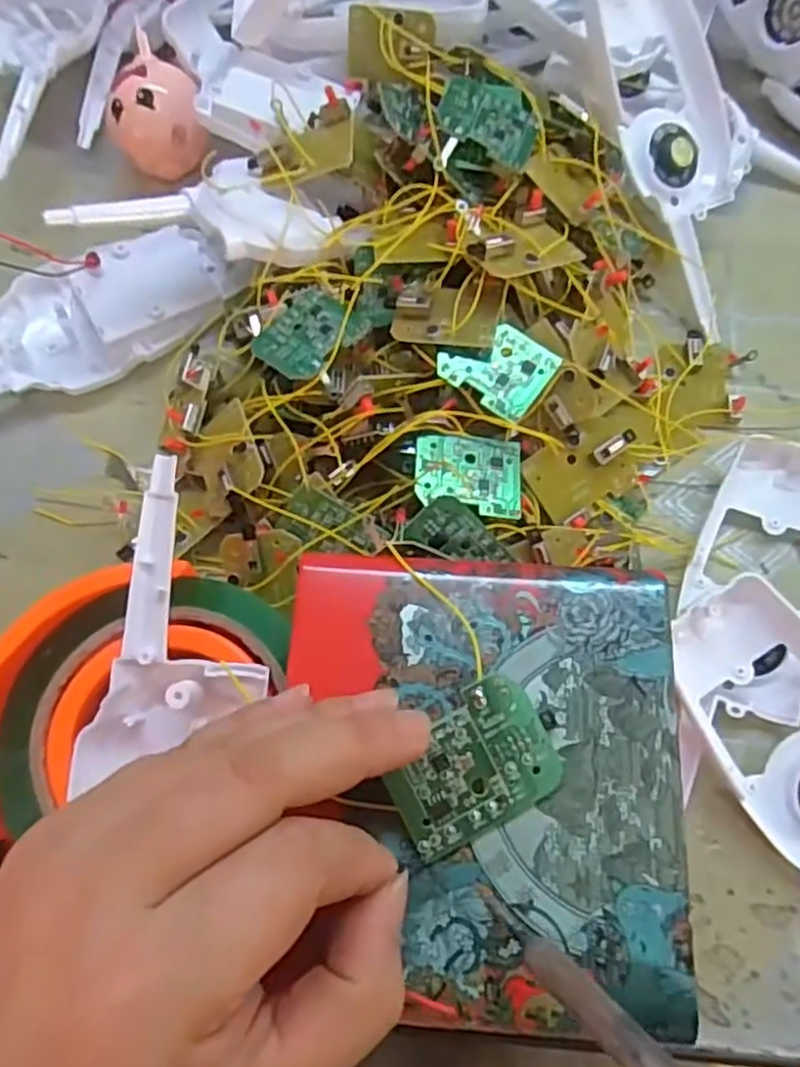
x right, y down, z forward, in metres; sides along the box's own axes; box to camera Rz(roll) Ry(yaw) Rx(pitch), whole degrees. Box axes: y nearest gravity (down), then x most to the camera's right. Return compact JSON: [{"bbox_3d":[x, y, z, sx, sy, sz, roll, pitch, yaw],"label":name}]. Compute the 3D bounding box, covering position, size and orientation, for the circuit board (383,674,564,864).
[{"bbox_3d":[0.018,0.059,0.187,0.042,0.004,0.032,-27,91,-8],"label":"circuit board"}]

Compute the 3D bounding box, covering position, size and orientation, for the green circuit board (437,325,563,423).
[{"bbox_3d":[0.039,-0.066,0.293,0.040,0.004,0.032,34,82,9],"label":"green circuit board"}]

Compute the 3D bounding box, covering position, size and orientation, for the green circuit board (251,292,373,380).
[{"bbox_3d":[-0.037,-0.082,0.304,0.034,0.005,0.041,36,74,13],"label":"green circuit board"}]

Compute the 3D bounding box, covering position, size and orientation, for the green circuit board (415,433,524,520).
[{"bbox_3d":[0.027,-0.024,0.288,0.041,0.007,0.033,4,69,2],"label":"green circuit board"}]

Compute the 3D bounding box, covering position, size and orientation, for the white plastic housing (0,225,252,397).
[{"bbox_3d":[-0.150,-0.097,0.342,0.160,0.028,0.059,-22,69,-8],"label":"white plastic housing"}]

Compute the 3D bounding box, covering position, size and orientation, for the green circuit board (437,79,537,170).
[{"bbox_3d":[0.037,-0.174,0.306,0.041,0.004,0.040,22,65,-10],"label":"green circuit board"}]

